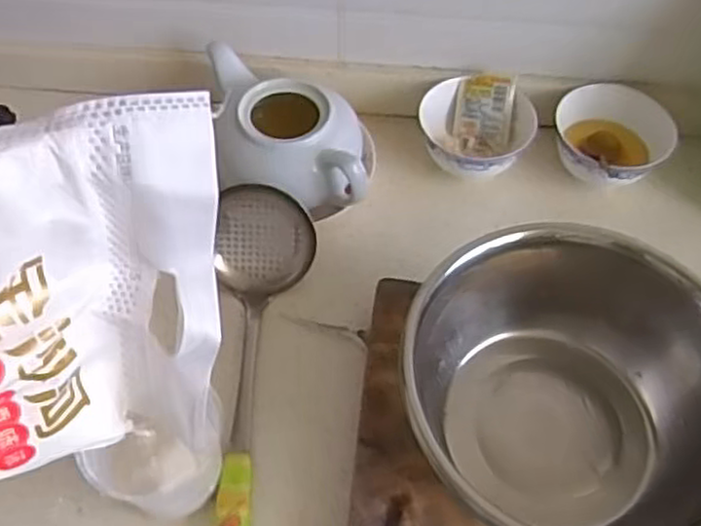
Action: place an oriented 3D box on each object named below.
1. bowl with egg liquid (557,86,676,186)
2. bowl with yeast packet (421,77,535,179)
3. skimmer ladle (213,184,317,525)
[{"bbox_3d":[0.261,-0.124,0.714,0.111,0.052,0.119,1,56,-1],"label":"bowl with egg liquid"},{"bbox_3d":[0.123,-0.131,0.712,0.107,0.058,0.107,1,56,-1],"label":"bowl with yeast packet"},{"bbox_3d":[-0.080,0.097,0.555,0.098,0.075,0.336,0,56,-1],"label":"skimmer ladle"}]

